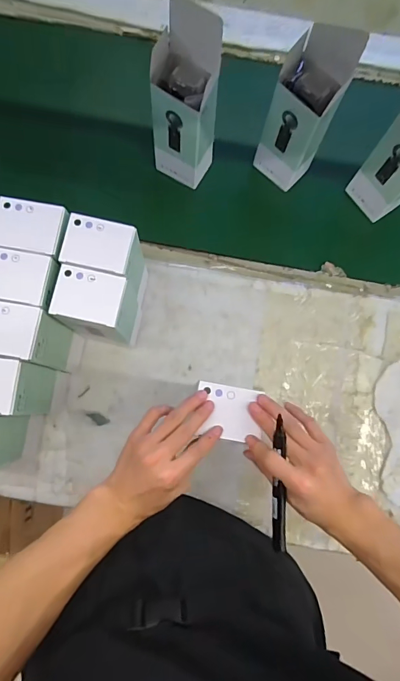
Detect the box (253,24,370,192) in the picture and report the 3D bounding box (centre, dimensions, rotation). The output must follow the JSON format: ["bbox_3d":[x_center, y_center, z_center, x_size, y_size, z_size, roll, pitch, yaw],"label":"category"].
[{"bbox_3d":[0.149,-0.332,0.613,0.091,0.230,0.068,35,81,4],"label":"box"}]

